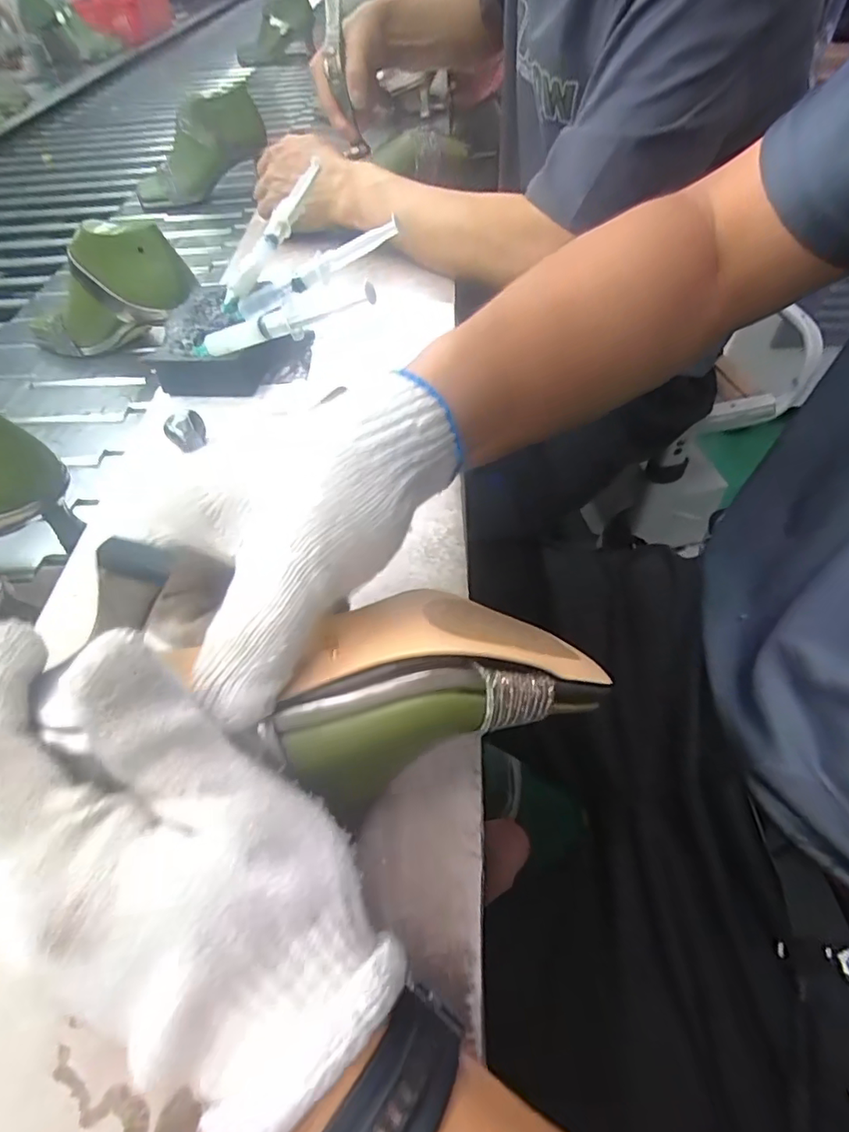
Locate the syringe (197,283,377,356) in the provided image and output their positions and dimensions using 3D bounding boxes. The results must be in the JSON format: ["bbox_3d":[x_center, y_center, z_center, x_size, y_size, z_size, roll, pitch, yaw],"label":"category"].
[{"bbox_3d":[-0.113,-0.177,0.406,0.154,0.021,0.018,-4,46,24],"label":"syringe"}]

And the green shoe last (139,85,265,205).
[{"bbox_3d":[-0.364,-0.661,0.879,0.231,0.100,0.099,-32,47,13],"label":"green shoe last"}]

